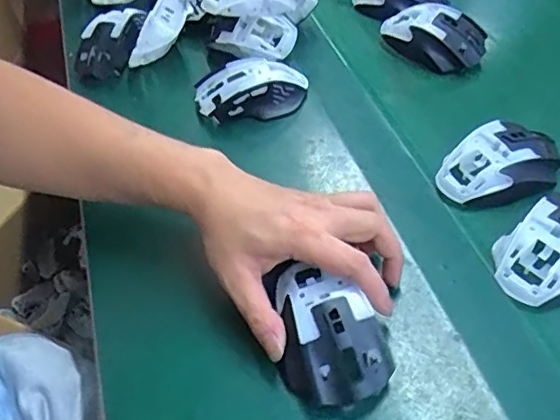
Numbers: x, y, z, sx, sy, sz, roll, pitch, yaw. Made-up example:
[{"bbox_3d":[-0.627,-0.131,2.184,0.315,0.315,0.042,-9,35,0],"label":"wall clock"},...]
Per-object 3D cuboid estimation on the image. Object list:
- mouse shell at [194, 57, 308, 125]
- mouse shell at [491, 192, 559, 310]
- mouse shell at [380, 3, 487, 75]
[{"bbox_3d":[-0.029,-0.124,0.578,0.117,0.040,0.064,-9,48,-4],"label":"mouse shell"},{"bbox_3d":[0.215,0.027,0.428,0.105,0.034,0.069,-30,53,-21],"label":"mouse shell"},{"bbox_3d":[0.172,-0.198,0.636,0.120,0.040,0.084,33,57,28],"label":"mouse shell"}]

